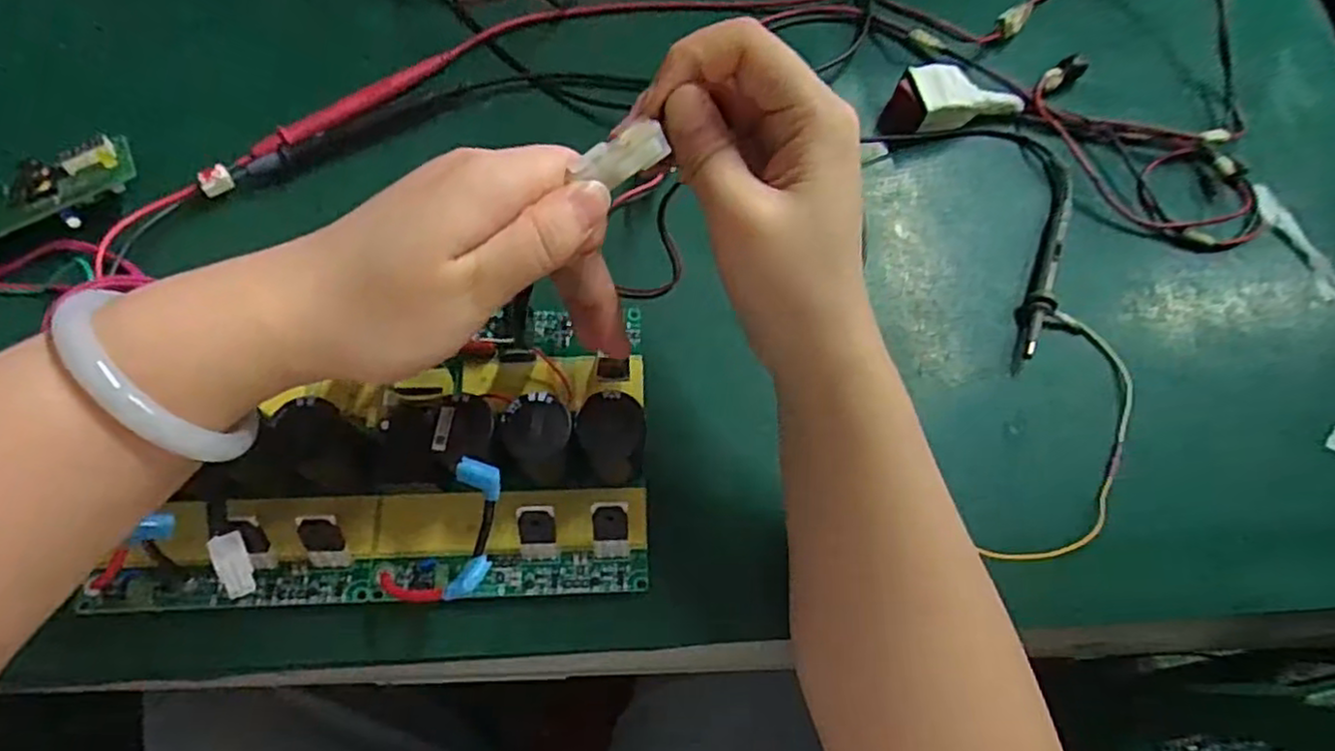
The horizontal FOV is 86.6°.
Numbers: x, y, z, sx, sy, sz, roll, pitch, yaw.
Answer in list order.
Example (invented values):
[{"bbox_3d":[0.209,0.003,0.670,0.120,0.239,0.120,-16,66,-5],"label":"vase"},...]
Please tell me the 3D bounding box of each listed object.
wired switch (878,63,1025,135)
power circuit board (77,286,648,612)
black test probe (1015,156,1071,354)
[{"bbox_3d":[0.166,-0.161,0.409,0.084,0.021,0.031,-6,69,-5],"label":"wired switch"},{"bbox_3d":[-0.116,0.028,0.310,0.213,0.056,0.140,0,69,-3],"label":"power circuit board"},{"bbox_3d":[0.209,-0.070,0.390,0.014,0.012,0.135,20,69,5],"label":"black test probe"}]

